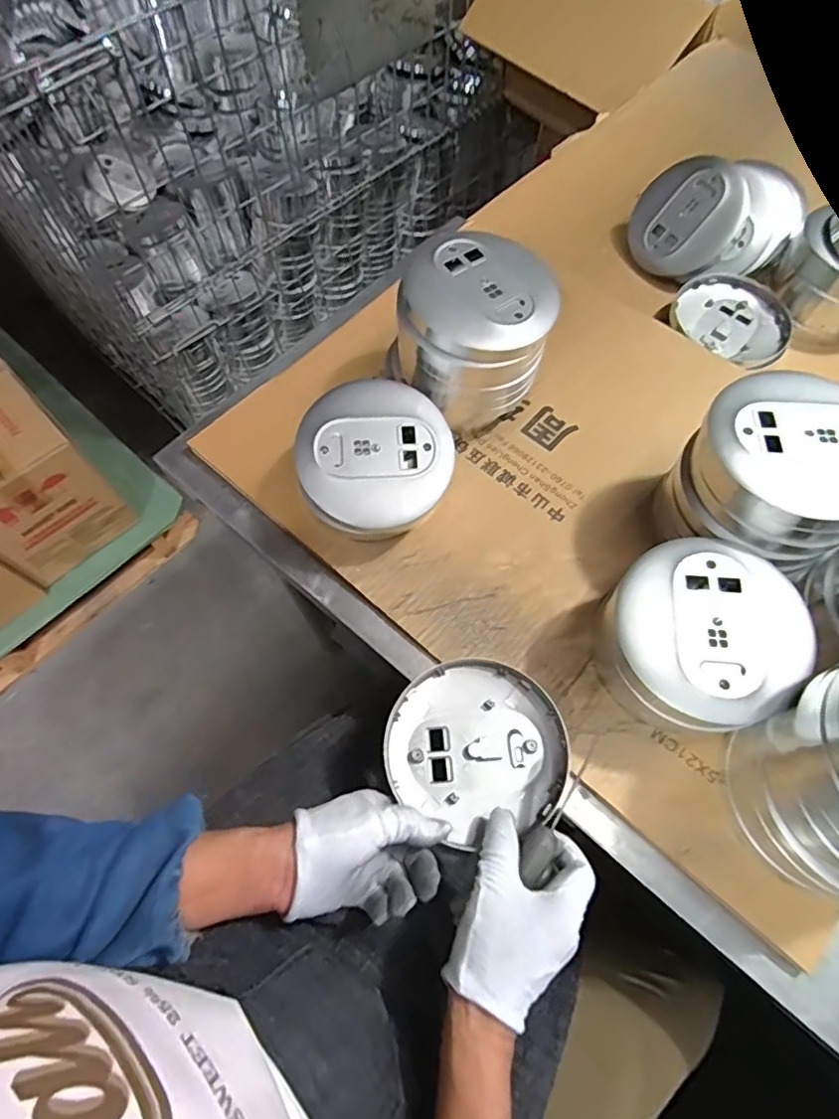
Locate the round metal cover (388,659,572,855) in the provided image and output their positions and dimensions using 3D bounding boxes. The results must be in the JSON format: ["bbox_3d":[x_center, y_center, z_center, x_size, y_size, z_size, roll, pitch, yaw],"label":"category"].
[{"bbox_3d":[0.045,0.141,0.427,0.128,0.013,0.125,0,66,0],"label":"round metal cover"}]

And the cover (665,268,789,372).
[{"bbox_3d":[0.373,-0.289,0.668,0.132,0.017,0.132,0,66,0],"label":"cover"}]

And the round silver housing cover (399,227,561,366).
[{"bbox_3d":[0.055,-0.227,0.486,0.130,0.043,0.112,30,70,13],"label":"round silver housing cover"}]

